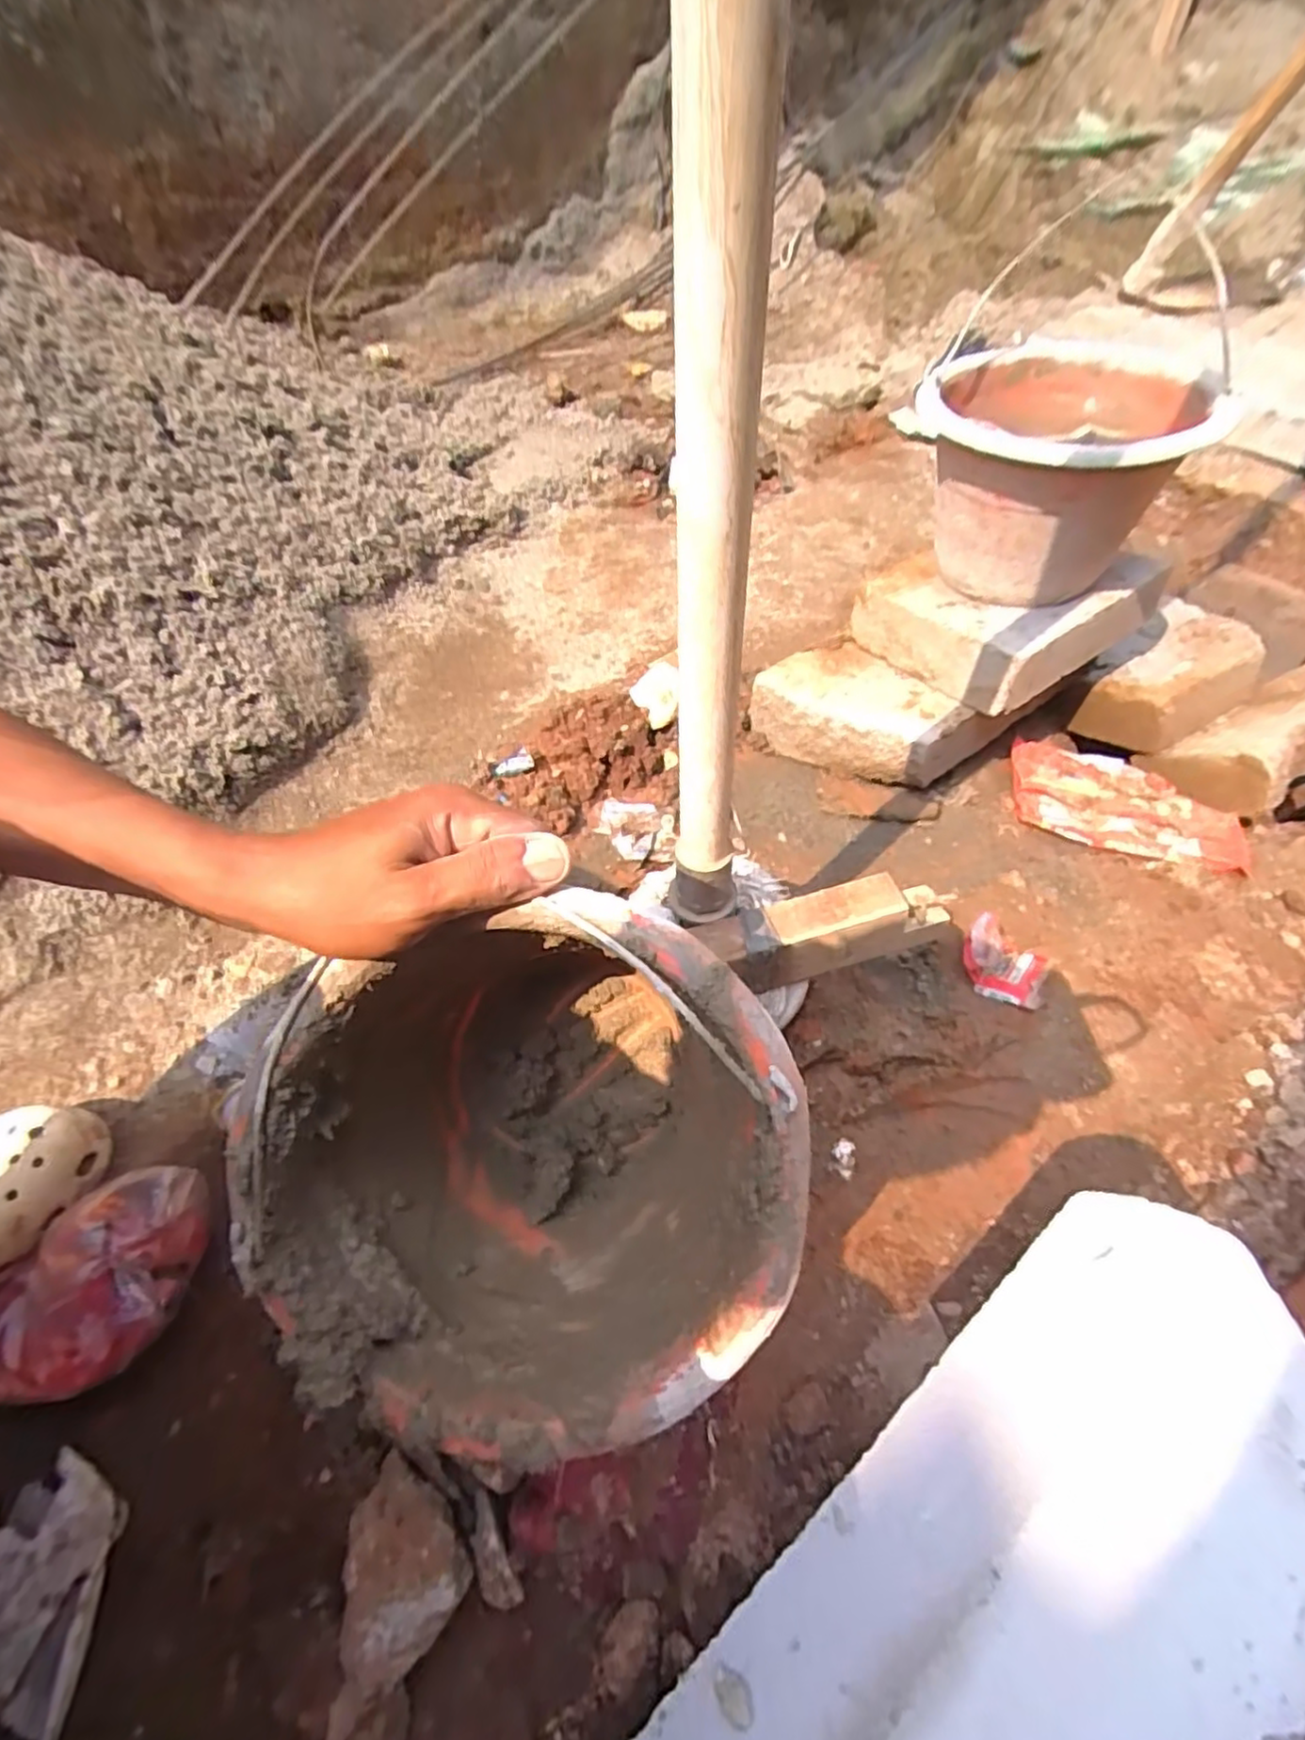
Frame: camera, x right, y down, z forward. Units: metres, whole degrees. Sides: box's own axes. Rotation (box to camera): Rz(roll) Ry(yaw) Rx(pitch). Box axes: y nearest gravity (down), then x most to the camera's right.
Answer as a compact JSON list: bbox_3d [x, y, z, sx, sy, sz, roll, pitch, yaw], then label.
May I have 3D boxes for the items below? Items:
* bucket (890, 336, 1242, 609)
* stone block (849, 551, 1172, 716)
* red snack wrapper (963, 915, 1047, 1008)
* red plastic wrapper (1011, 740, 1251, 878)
[{"bbox_3d":[0.374,-0.372,0.666,0.228,0.164,0.239,-2,52,2],"label":"bucket"},{"bbox_3d":[0.381,-0.286,0.749,0.245,0.080,0.200,-31,57,-19],"label":"stone block"},{"bbox_3d":[0.315,0.081,0.613,0.075,0.032,0.065,22,57,19],"label":"red snack wrapper"},{"bbox_3d":[0.512,-0.073,0.747,0.225,0.019,0.147,14,54,14],"label":"red plastic wrapper"}]

